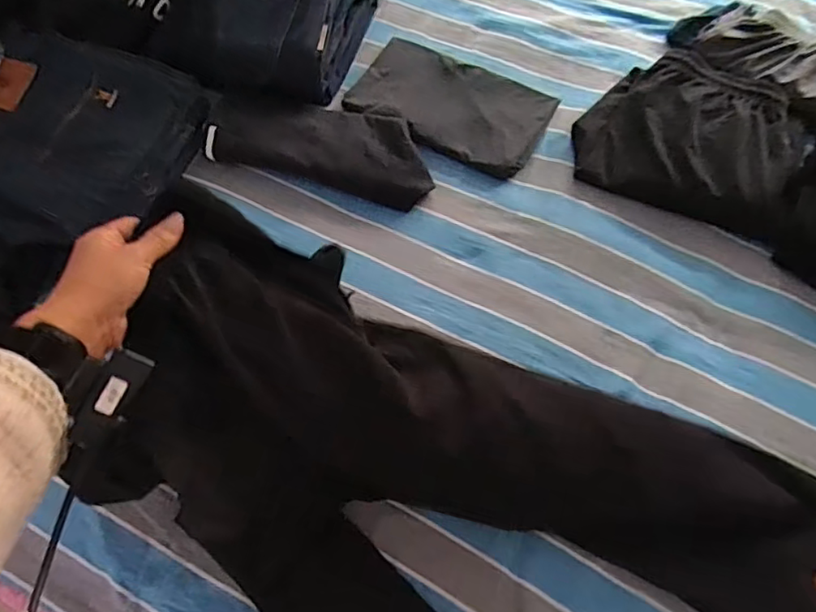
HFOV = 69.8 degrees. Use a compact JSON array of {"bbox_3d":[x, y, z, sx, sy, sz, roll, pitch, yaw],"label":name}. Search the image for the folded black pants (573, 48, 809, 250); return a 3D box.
[{"bbox_3d":[0.409,-0.247,0.844,0.300,0.057,0.256,26,67,14],"label":"folded black pants"}]

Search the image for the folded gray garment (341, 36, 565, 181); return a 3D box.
[{"bbox_3d":[0.063,-0.313,0.909,0.300,0.028,0.176,22,66,13],"label":"folded gray garment"}]

